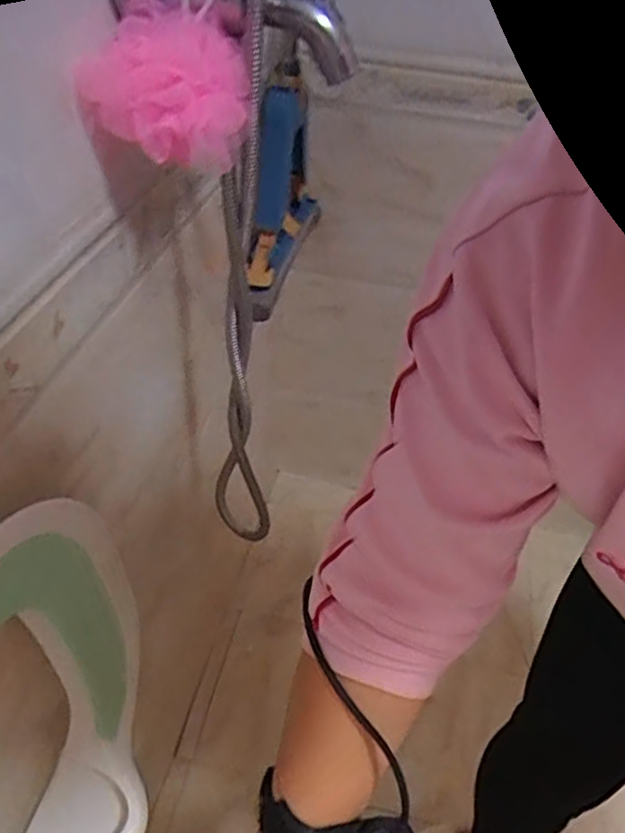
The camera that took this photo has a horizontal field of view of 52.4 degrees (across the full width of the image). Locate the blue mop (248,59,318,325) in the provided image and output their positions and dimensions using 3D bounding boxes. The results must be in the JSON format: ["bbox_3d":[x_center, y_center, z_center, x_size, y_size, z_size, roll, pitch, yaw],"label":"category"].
[{"bbox_3d":[-0.036,-0.335,0.889,0.036,0.276,0.305,11,42,6],"label":"blue mop"}]

